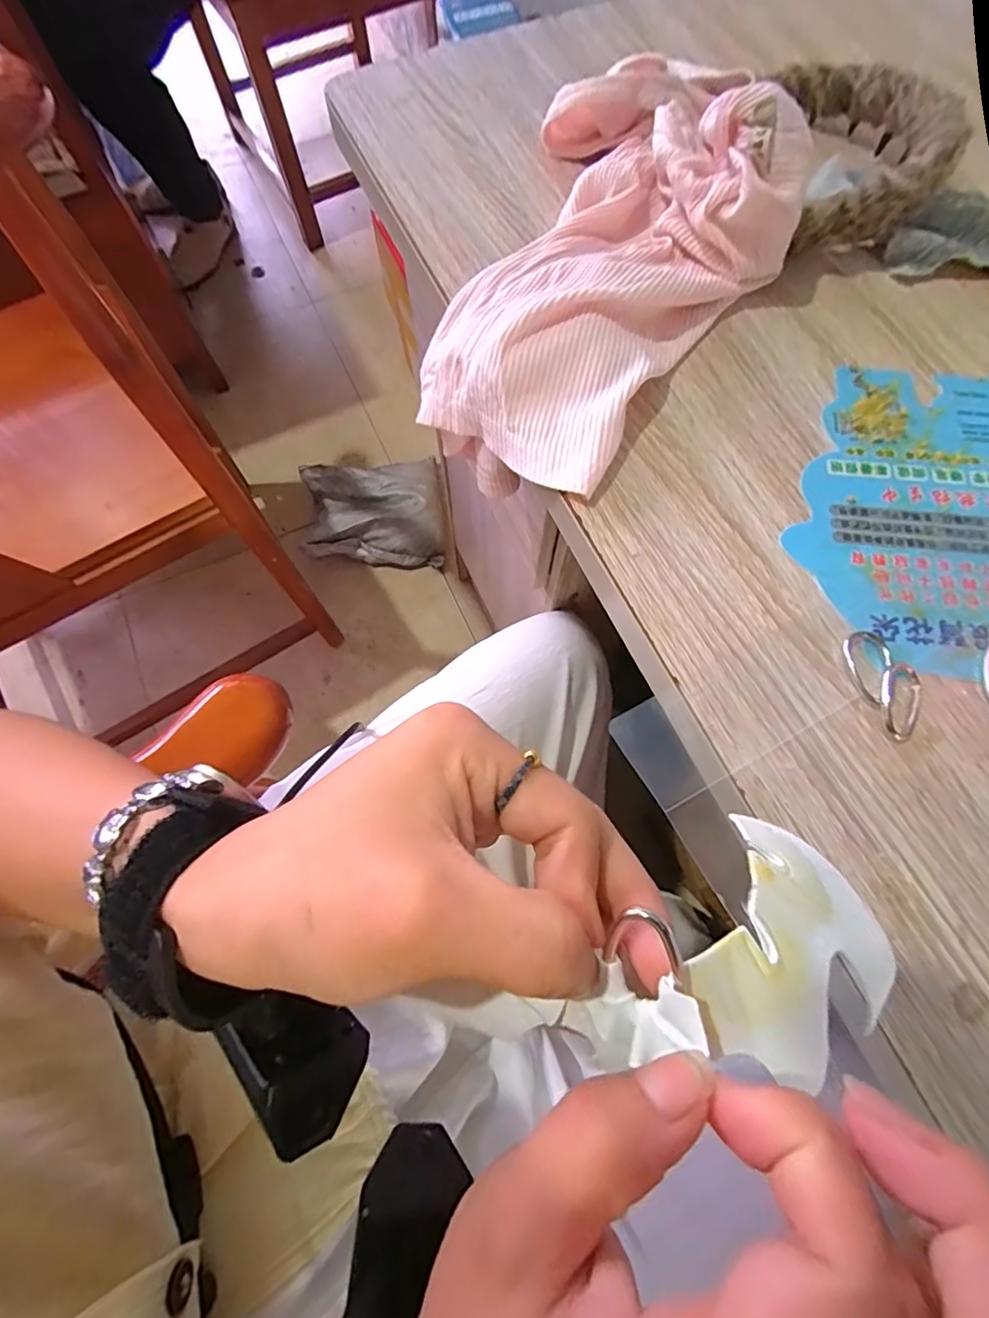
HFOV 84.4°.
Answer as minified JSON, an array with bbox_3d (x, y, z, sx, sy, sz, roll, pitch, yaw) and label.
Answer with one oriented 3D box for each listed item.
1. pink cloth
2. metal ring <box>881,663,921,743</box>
[{"bbox_3d":[0.066,-0.215,0.300,0.160,0.098,0.278,22,72,7],"label":"pink cloth"},{"bbox_3d":[0.176,0.019,0.234,0.016,0.005,0.033,4,84,2],"label":"metal ring"}]

